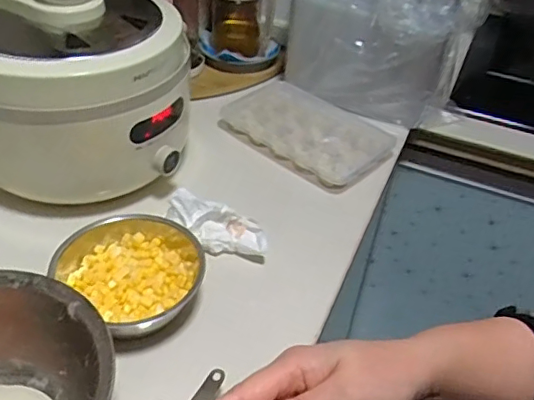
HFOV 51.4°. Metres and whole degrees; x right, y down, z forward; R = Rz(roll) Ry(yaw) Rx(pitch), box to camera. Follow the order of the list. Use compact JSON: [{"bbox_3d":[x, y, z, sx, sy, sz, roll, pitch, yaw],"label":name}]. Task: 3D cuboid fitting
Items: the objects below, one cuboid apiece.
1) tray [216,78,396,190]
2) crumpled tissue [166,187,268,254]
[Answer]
[{"bbox_3d":[0.054,-0.095,0.776,0.227,0.038,0.143,30,46,26],"label":"tray"},{"bbox_3d":[-0.054,0.029,0.605,0.111,0.041,0.033,26,42,-3],"label":"crumpled tissue"}]

